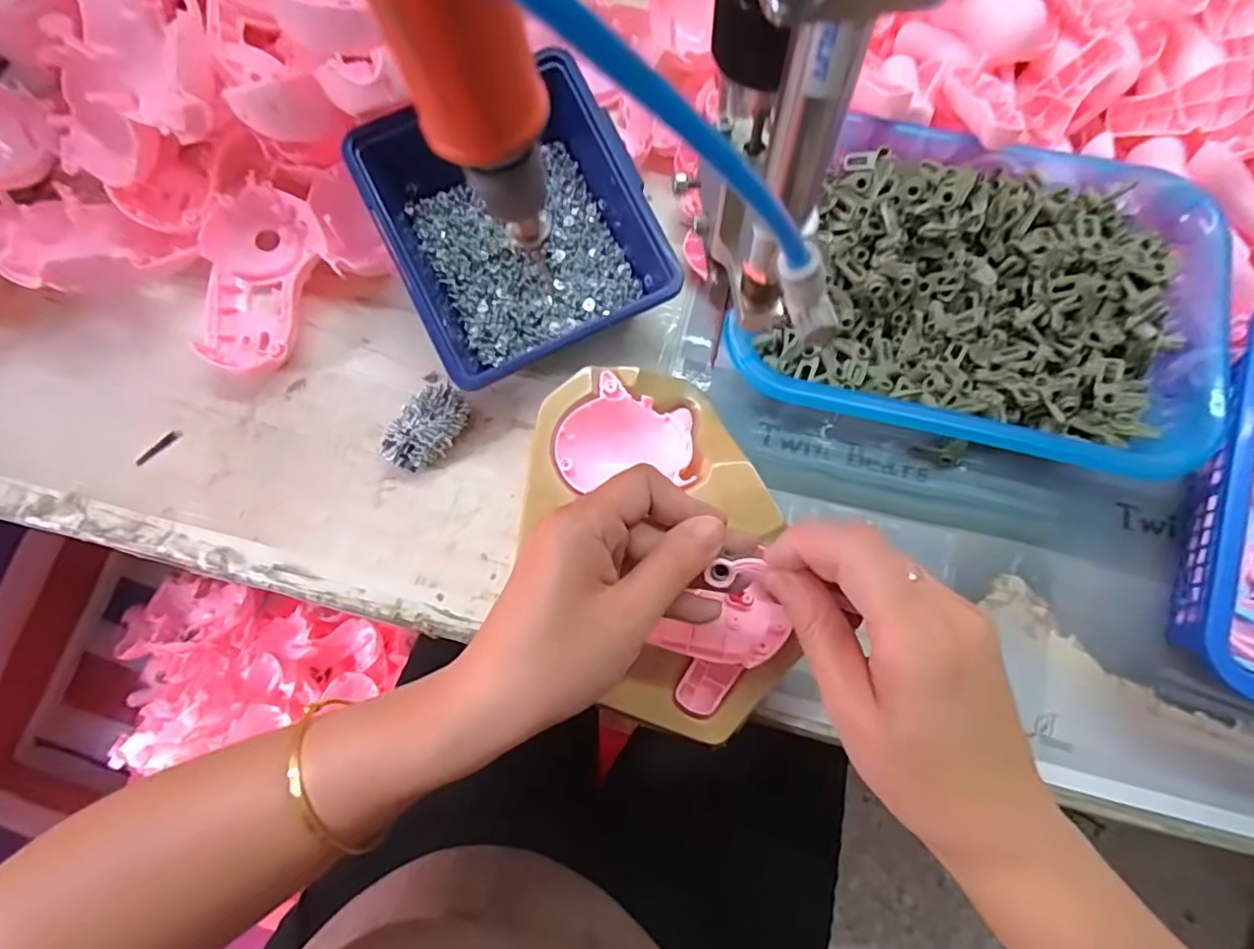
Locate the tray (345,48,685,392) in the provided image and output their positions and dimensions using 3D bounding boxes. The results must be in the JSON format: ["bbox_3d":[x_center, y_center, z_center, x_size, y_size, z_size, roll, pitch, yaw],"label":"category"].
[{"bbox_3d":[-0.065,-0.150,0.366,0.146,0.063,0.158,-25,77,-4],"label":"tray"}]

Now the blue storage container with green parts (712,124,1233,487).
[{"bbox_3d":[0.196,-0.109,0.348,0.251,0.061,0.194,16,78,5],"label":"blue storage container with green parts"}]

